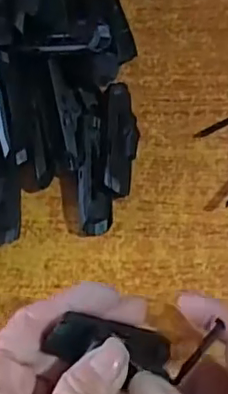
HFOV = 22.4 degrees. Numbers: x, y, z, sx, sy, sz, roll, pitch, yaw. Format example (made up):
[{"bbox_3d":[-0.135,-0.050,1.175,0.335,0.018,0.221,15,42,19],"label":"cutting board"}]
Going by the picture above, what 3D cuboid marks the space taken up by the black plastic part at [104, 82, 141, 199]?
[{"bbox_3d":[0.006,-0.036,0.363,0.019,0.020,0.073,1,70,3],"label":"black plastic part"}]

